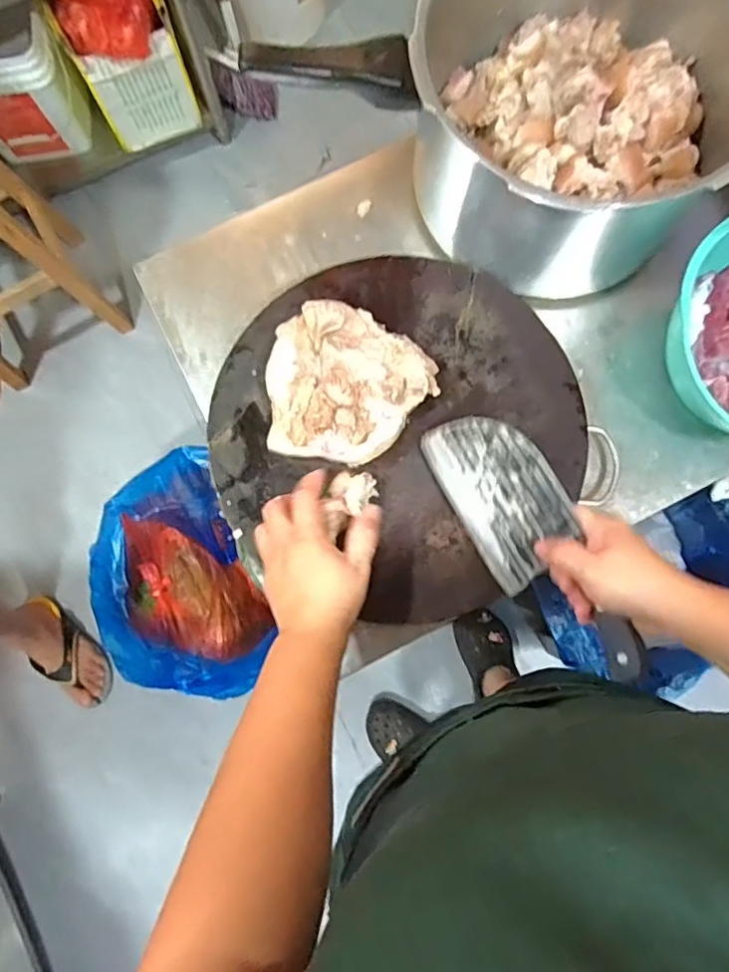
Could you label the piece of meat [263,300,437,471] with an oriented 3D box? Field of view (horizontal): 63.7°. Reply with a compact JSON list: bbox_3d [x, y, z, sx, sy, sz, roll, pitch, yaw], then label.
[{"bbox_3d":[-0.013,-0.091,0.522,0.142,0.039,0.137,0,80,1],"label":"piece of meat"}]

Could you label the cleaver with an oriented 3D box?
[{"bbox_3d":[0.144,0.042,0.489,0.090,0.025,0.248,-43,72,27],"label":"cleaver"}]

